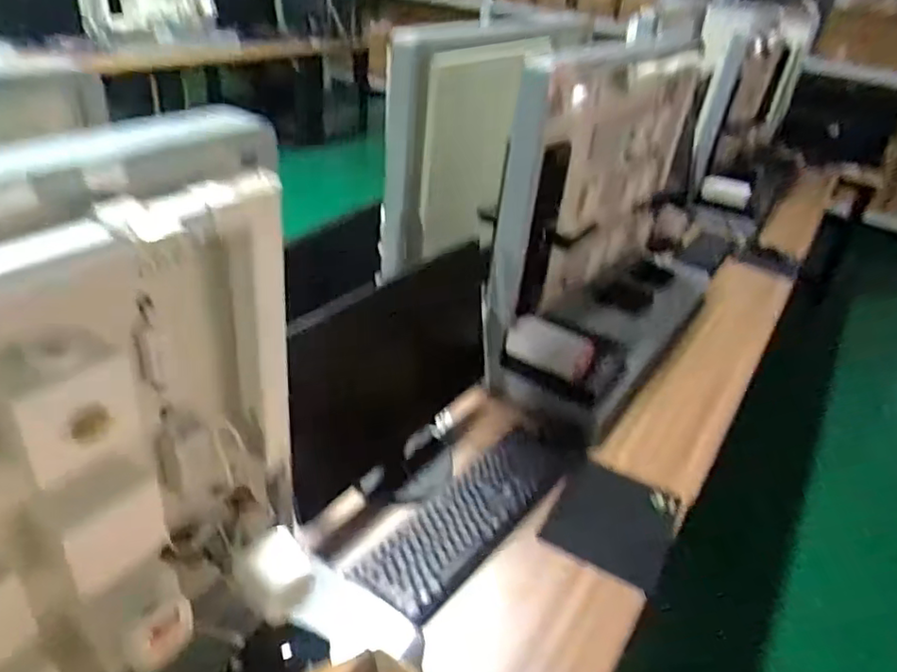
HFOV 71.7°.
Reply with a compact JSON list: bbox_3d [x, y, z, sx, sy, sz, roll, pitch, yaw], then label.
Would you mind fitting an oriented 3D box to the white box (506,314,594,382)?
[{"bbox_3d":[0.210,0.024,1.292,0.173,0.084,0.059,20,36,18],"label":"white box"}]

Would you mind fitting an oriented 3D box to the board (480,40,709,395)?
[{"bbox_3d":[0.401,-0.374,1.537,0.142,0.610,0.959,28,39,27],"label":"board"}]

